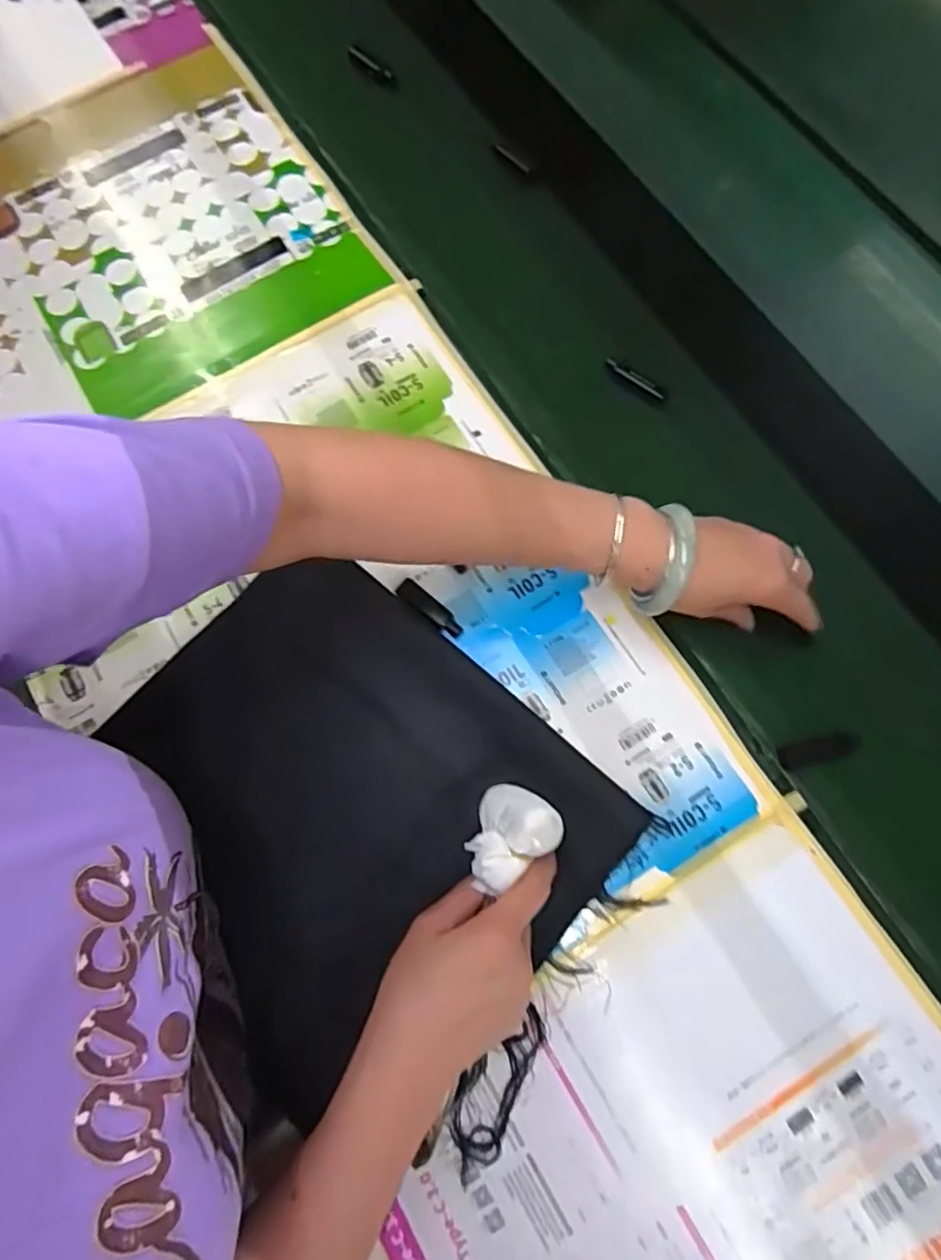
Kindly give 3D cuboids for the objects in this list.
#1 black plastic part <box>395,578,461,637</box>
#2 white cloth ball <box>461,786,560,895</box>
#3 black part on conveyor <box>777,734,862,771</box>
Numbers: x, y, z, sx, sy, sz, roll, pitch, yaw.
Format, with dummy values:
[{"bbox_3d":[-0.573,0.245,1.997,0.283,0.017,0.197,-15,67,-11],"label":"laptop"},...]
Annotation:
[{"bbox_3d":[-0.028,-0.015,0.452,0.056,0.009,0.014,38,78,10],"label":"black plastic part"},{"bbox_3d":[0.021,0.121,0.376,0.059,0.041,0.047,-37,77,-9],"label":"white cloth ball"},{"bbox_3d":[0.243,0.083,0.435,0.062,0.011,0.016,-12,75,-2],"label":"black part on conveyor"}]

